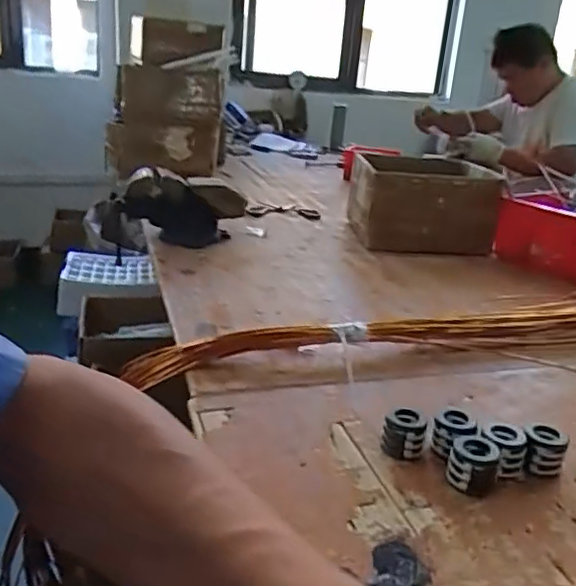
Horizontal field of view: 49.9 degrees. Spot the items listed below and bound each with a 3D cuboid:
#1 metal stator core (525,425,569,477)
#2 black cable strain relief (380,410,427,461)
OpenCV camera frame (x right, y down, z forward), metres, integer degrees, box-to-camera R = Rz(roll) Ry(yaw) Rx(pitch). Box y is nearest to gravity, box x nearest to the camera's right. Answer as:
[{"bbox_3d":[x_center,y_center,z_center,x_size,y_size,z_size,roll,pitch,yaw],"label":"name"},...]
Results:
[{"bbox_3d":[0.278,0.174,0.675,0.041,0.045,0.042,13,22,23],"label":"metal stator core"},{"bbox_3d":[0.129,0.158,0.690,0.047,0.044,0.042,9,21,13],"label":"black cable strain relief"}]

